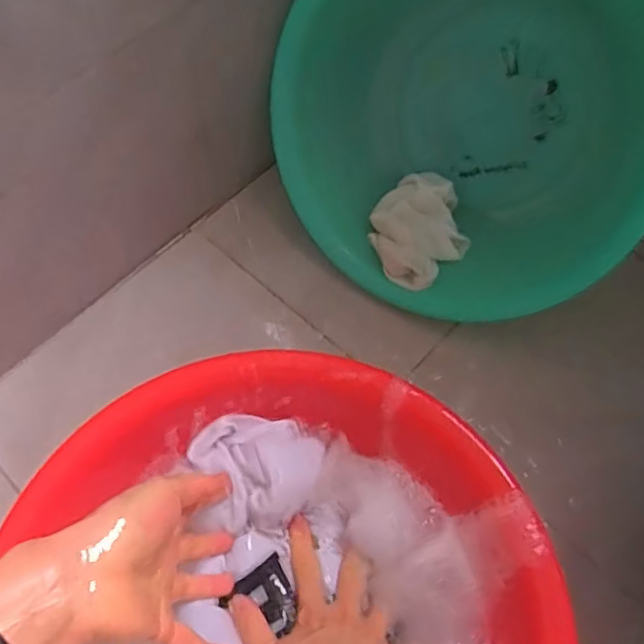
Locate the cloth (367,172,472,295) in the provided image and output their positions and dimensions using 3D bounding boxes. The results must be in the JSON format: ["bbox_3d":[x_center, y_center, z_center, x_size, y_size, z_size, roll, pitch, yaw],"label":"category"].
[{"bbox_3d":[0.098,-0.097,0.624,0.099,0.034,0.121,-16,63,-7],"label":"cloth"}]

